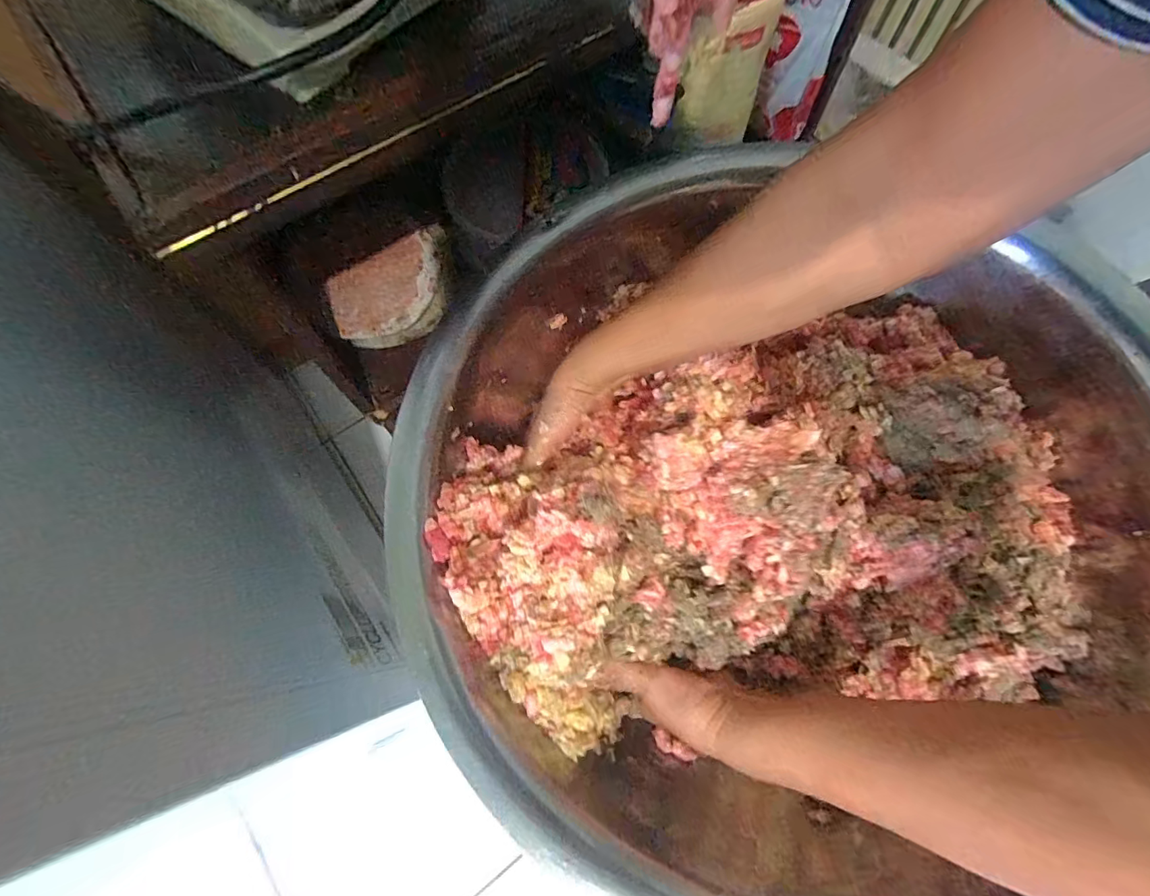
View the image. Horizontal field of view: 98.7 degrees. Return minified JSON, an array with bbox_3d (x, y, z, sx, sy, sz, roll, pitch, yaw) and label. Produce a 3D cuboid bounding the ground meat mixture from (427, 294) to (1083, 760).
[{"bbox_3d":[0.143,0.060,0.375,0.467,0.137,0.315,-13,71,-4],"label":"ground meat mixture"}]

